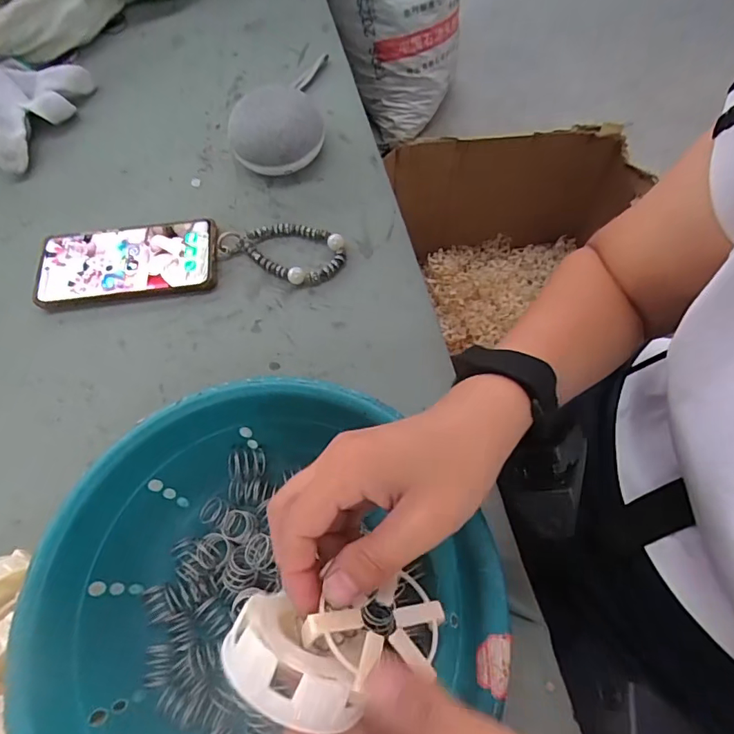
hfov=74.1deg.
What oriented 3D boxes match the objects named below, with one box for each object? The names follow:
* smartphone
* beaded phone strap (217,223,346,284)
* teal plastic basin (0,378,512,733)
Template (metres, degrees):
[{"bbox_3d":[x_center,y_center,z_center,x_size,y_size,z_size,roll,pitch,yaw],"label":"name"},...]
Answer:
[{"bbox_3d":[-0.231,-0.101,0.470,0.167,0.015,0.078,-8,65,0],"label":"smartphone"},{"bbox_3d":[-0.080,-0.116,0.464,0.113,0.017,0.060,22,68,13],"label":"beaded phone strap"},{"bbox_3d":[-0.065,0.143,0.306,0.243,0.090,0.254,-1,65,3],"label":"teal plastic basin"}]

